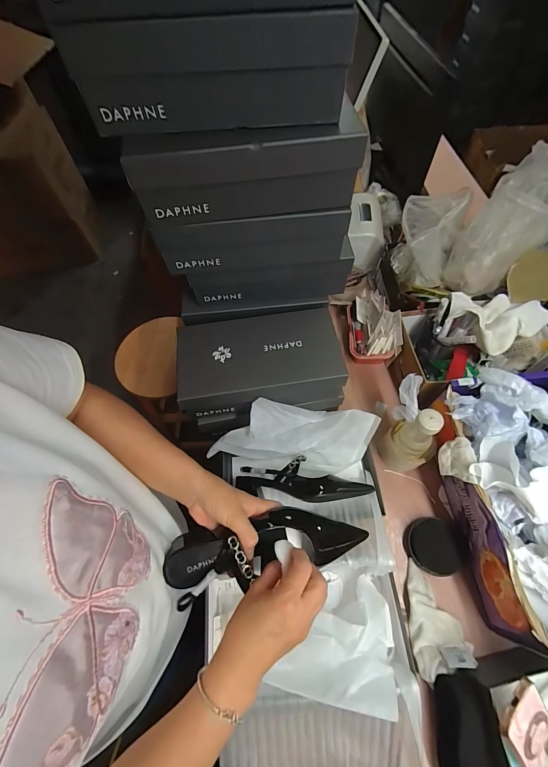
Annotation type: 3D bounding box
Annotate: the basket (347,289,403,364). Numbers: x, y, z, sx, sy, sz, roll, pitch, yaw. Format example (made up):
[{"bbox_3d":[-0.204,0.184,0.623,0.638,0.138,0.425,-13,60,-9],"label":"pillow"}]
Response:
[{"bbox_3d":[0.235,-0.135,0.748,0.108,0.110,0.169,0,62,3],"label":"basket"}]

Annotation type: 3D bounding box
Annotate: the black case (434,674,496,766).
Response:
[{"bbox_3d":[0.268,0.494,0.440,0.057,0.057,0.133,6,62,6],"label":"black case"}]

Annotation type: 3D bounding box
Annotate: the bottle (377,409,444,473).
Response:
[{"bbox_3d":[0.252,0.109,0.577,0.066,0.181,0.086,-34,65,-14],"label":"bottle"}]

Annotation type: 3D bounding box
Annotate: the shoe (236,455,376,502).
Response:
[{"bbox_3d":[0.056,0.186,0.604,0.258,0.064,0.082,5,62,6],"label":"shoe"}]

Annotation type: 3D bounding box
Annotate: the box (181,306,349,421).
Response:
[{"bbox_3d":[-0.027,-0.041,0.606,0.295,0.093,0.167,-9,62,-2],"label":"box"}]

